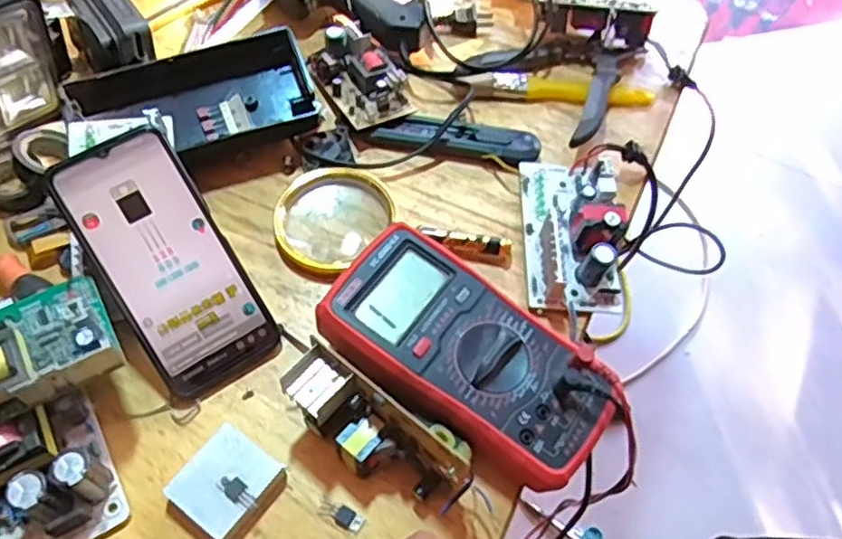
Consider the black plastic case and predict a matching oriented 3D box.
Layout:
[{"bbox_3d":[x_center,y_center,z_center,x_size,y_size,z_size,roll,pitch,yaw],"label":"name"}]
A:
[{"bbox_3d":[-0.175,-0.130,0.539,0.178,0.040,0.083,-13,60,-9],"label":"black plastic case"}]

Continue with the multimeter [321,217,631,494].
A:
[{"bbox_3d":[0.030,0.051,0.424,0.177,0.037,0.091,32,63,17],"label":"multimeter"}]

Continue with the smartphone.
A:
[{"bbox_3d":[-0.162,-0.003,0.442,0.078,0.008,0.165,-32,97,-19],"label":"smartphone"}]

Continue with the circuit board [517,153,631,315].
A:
[{"bbox_3d":[0.111,-0.031,0.500,0.073,0.037,0.136,4,59,1],"label":"circuit board"}]

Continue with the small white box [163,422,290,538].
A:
[{"bbox_3d":[-0.116,0.129,0.408,0.052,0.016,0.057,32,63,17],"label":"small white box"}]

